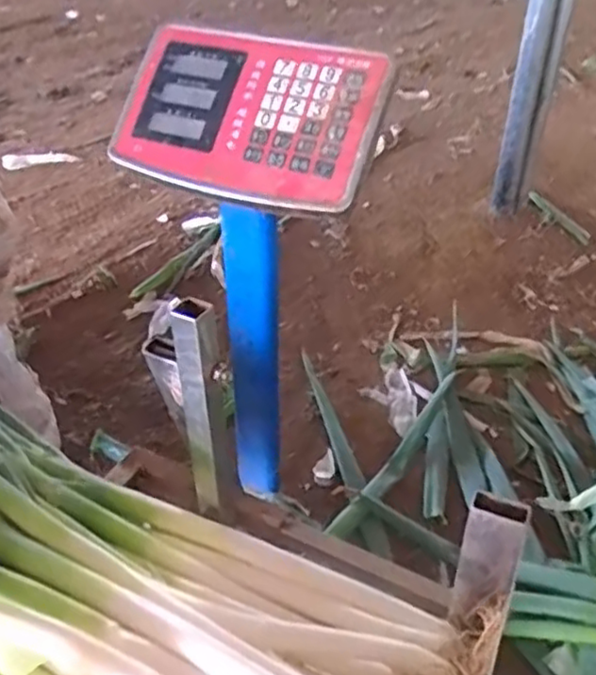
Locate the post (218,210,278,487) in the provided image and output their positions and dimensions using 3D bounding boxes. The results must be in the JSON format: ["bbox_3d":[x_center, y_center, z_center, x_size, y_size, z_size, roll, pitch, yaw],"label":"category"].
[{"bbox_3d":[-0.049,0.031,0.771,0.054,0.385,0.029,-4,38,-3],"label":"post"}]

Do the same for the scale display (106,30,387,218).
[{"bbox_3d":[-0.054,-0.202,0.607,0.255,0.034,0.171,22,82,21],"label":"scale display"}]

